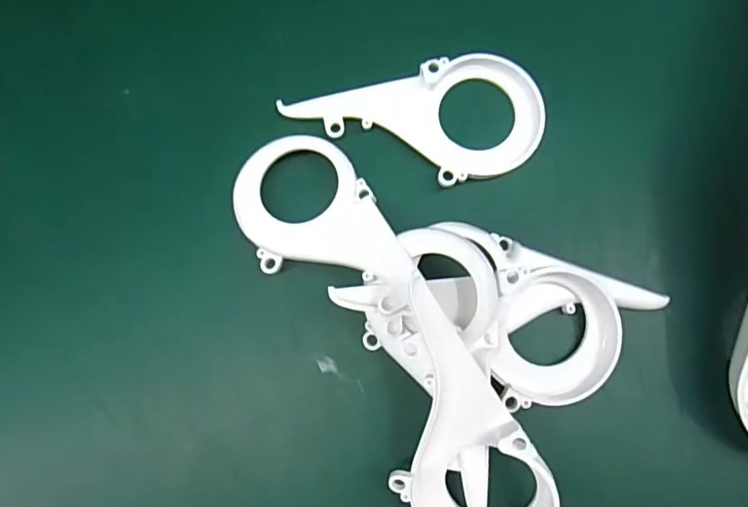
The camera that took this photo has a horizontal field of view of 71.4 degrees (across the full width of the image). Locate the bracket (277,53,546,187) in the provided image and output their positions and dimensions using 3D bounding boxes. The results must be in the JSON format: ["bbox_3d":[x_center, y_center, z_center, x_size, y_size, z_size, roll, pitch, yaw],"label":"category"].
[{"bbox_3d":[0.016,-0.045,0.190,0.090,0.007,0.045,-11,83,-2],"label":"bracket"}]

